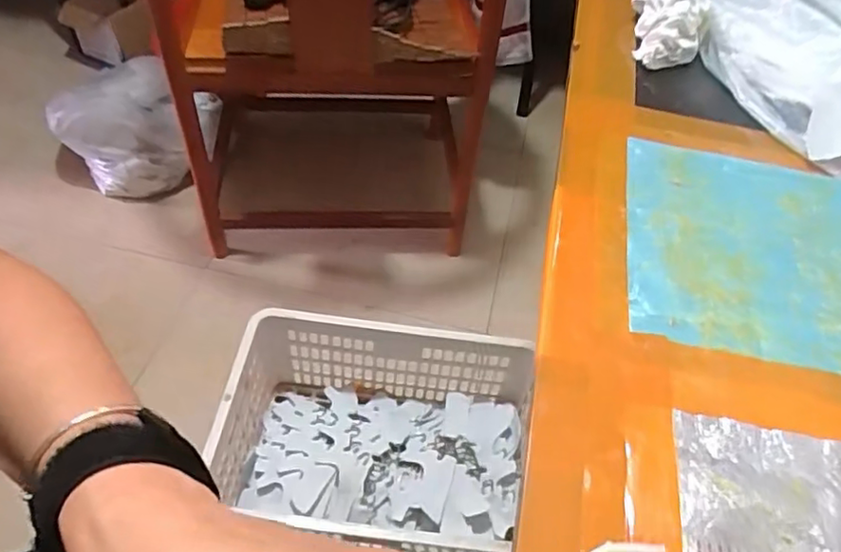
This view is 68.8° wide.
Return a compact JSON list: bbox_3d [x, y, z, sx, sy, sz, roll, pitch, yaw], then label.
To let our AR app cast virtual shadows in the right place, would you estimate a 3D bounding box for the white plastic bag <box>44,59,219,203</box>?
[{"bbox_3d":[-0.631,-0.344,1.405,0.268,0.196,0.298,11,50,4],"label":"white plastic bag"}]

